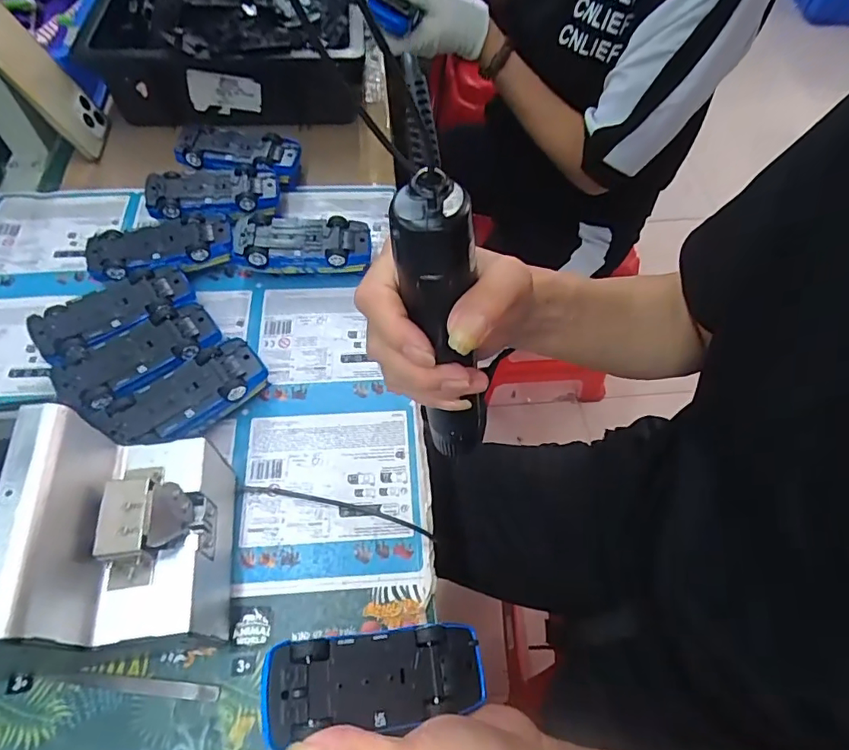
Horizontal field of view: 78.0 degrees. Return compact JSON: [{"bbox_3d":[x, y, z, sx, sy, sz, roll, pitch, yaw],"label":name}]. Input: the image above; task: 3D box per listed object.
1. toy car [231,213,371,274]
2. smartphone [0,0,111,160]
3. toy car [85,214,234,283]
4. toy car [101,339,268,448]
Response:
[{"bbox_3d":[-0.120,-0.124,0.518,0.131,0.044,0.058,0,60,-2],"label":"toy car"},{"bbox_3d":[-0.406,-0.315,0.552,0.013,0.161,0.077,-10,59,15],"label":"smartphone"},{"bbox_3d":[-0.251,-0.117,0.511,0.132,0.044,0.062,-19,62,-13],"label":"toy car"},{"bbox_3d":[-0.190,0.023,0.431,0.123,0.041,0.056,-35,67,-21],"label":"toy car"}]

